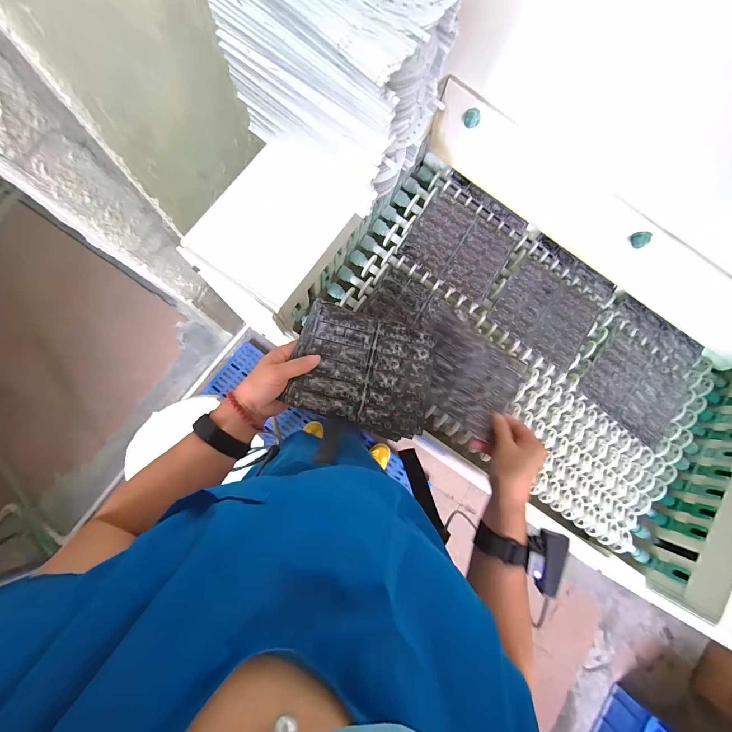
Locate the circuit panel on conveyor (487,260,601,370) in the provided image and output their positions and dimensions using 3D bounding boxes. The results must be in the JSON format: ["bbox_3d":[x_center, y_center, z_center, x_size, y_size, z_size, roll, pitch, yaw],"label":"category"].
[{"bbox_3d":[0.329,-0.100,0.577,0.175,0.008,0.164,35,82,0],"label":"circuit panel on conveyor"}]

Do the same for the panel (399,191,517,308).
[{"bbox_3d":[0.169,-0.220,0.569,0.171,0.008,0.165,32,79,-1],"label":"panel"}]

